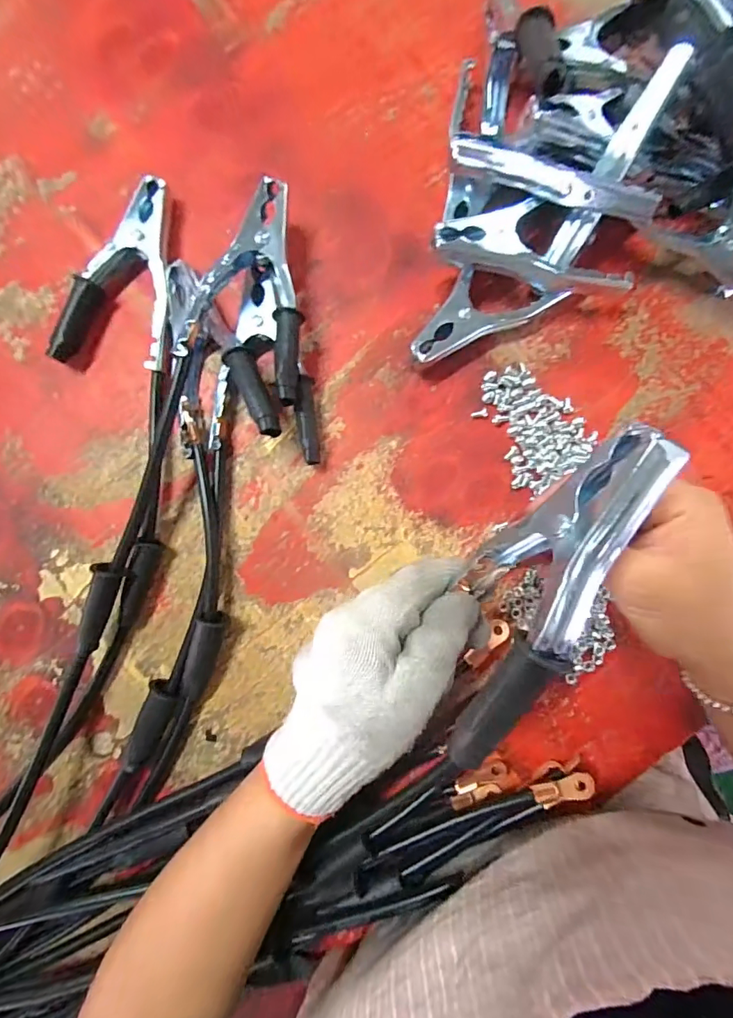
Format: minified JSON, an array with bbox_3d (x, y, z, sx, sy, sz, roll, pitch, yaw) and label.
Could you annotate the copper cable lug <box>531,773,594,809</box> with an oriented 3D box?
[{"bbox_3d":[0.127,0.182,0.292,0.038,0.008,0.014,-17,87,-1],"label":"copper cable lug"}]

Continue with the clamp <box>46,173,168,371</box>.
[{"bbox_3d":[-0.174,-0.168,0.329,0.074,0.023,0.132,8,87,1],"label":"clamp"}]

